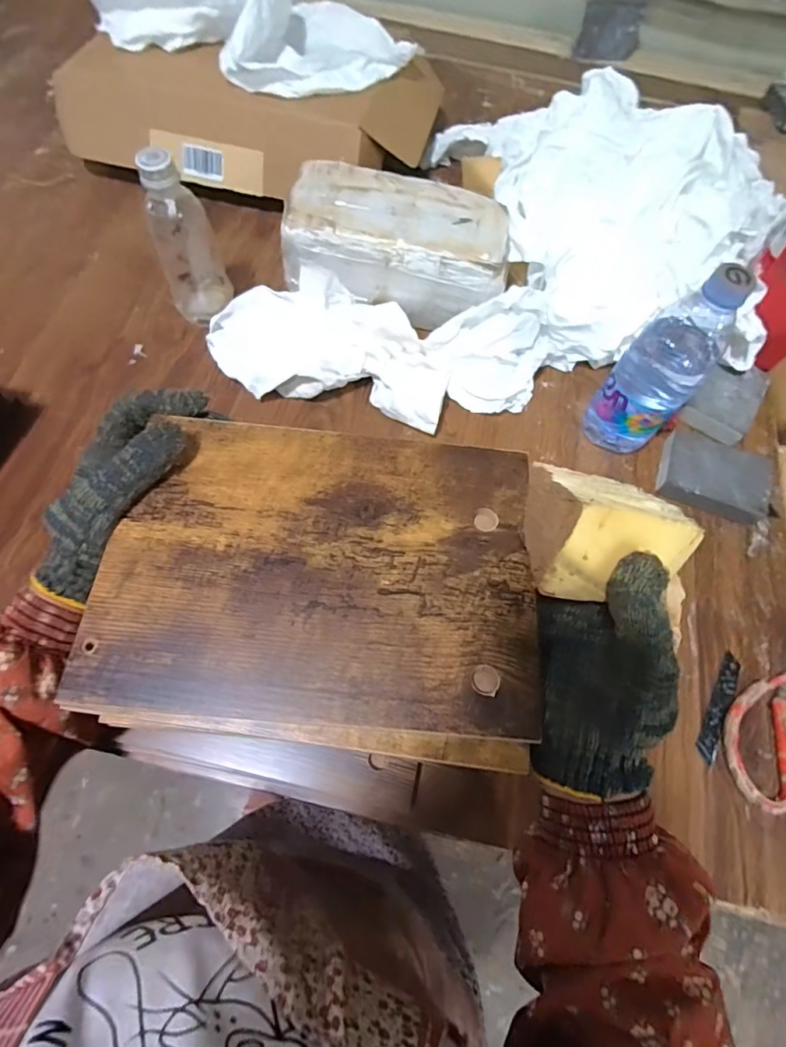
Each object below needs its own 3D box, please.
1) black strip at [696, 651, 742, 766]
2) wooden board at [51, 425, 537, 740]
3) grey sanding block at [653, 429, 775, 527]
[{"bbox_3d":[0.282,0.157,0.423,0.015,0.004,0.097,31,68,10],"label":"black strip"},{"bbox_3d":[-0.040,0.024,0.291,0.239,0.007,0.179,4,66,-1],"label":"wooden board"},{"bbox_3d":[0.326,-0.047,0.502,0.101,0.027,0.073,20,66,5],"label":"grey sanding block"}]

